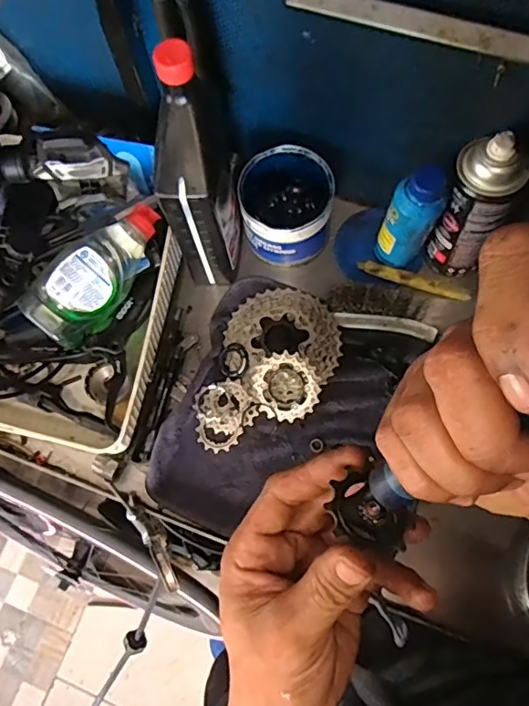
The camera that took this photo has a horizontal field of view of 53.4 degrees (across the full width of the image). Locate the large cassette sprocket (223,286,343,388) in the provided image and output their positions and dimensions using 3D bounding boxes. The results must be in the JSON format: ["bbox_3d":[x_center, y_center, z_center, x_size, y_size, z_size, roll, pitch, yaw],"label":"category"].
[{"bbox_3d":[0.024,-0.018,0.589,0.118,0.023,0.127,-1,71,3],"label":"large cassette sprocket"}]

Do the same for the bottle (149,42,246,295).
[{"bbox_3d":[-0.057,-0.162,0.514,0.057,0.256,0.105,6,71,5],"label":"bottle"}]

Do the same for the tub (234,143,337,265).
[{"bbox_3d":[0.024,-0.167,0.601,0.101,0.092,0.115,5,71,5],"label":"tub"}]

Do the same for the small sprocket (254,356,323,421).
[{"bbox_3d":[0.026,0.036,0.567,0.070,0.012,0.064,1,93,10],"label":"small sprocket"}]

